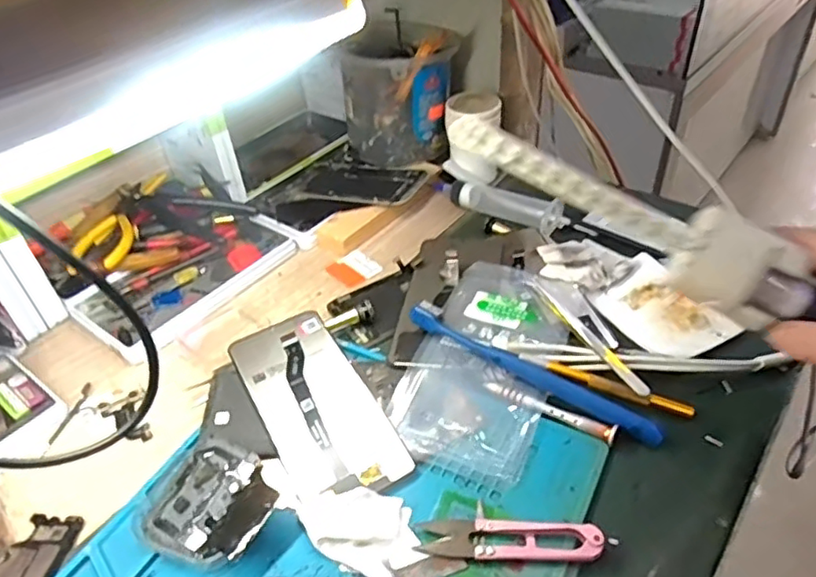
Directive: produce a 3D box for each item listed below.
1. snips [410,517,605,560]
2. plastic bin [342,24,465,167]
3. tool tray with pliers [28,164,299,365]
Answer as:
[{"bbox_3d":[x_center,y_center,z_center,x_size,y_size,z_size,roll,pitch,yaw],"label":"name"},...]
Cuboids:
[{"bbox_3d":[0.056,0.139,0.346,0.099,0.013,0.023,0,41,6],"label":"snips"},{"bbox_3d":[-0.002,-0.205,0.654,0.099,0.115,0.112,10,43,16],"label":"plastic bin"},{"bbox_3d":[-0.227,-0.038,0.566,0.190,0.047,0.179,25,48,30],"label":"tool tray with pliers"}]

